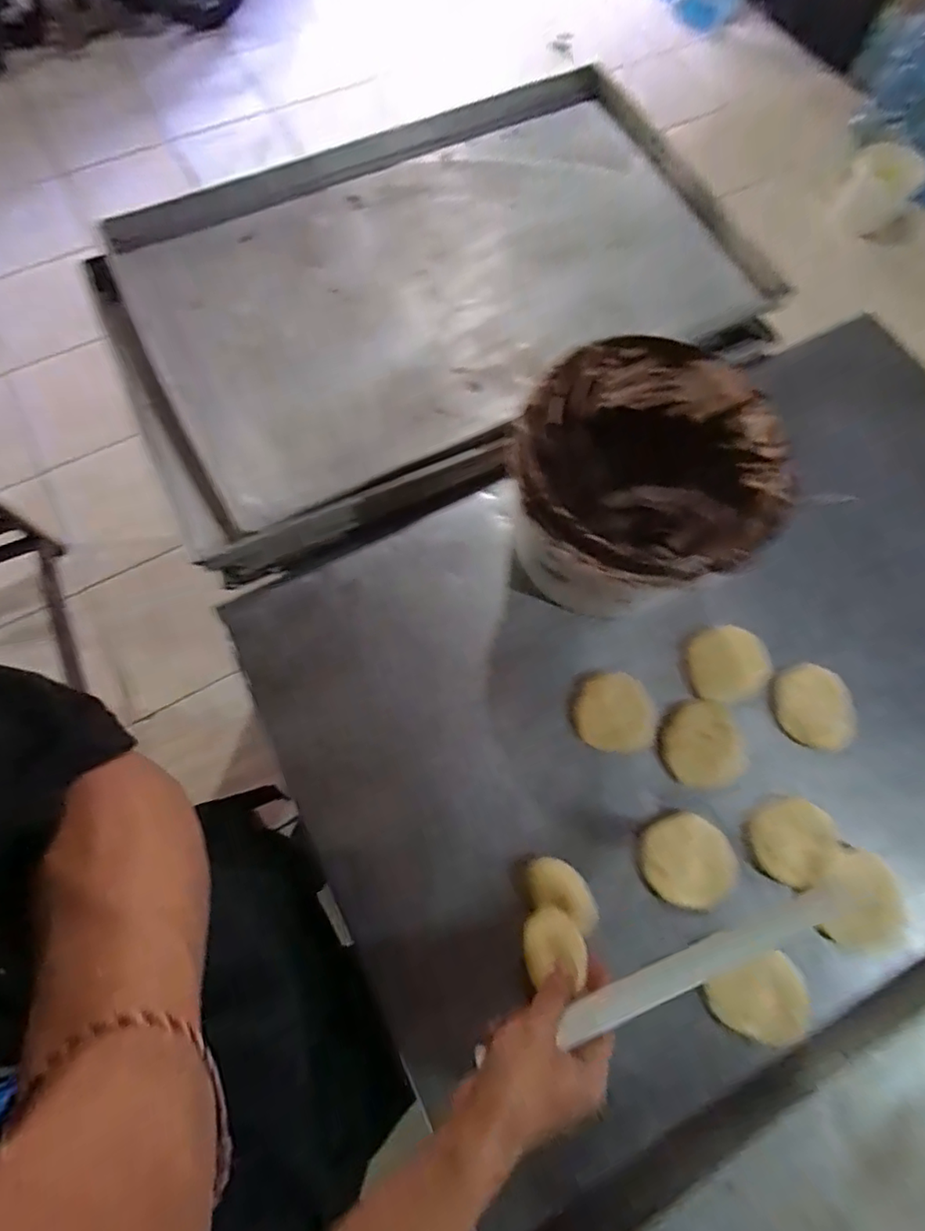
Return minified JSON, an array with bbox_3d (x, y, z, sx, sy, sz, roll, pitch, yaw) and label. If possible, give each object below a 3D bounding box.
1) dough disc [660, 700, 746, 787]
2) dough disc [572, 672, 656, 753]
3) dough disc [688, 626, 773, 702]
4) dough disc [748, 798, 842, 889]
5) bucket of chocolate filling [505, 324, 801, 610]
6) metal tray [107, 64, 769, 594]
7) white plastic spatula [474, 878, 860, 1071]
[{"bbox_3d":[0.229,0.123,0.529,0.076,0.004,0.075,1,70,-2],"label":"dough disc"},{"bbox_3d":[0.147,0.095,0.538,0.075,0.004,0.072,0,74,-2],"label":"dough disc"},{"bbox_3d":[0.265,0.047,0.551,0.079,0.007,0.070,-7,71,-5],"label":"dough disc"},{"bbox_3d":[0.303,0.204,0.504,0.077,0.012,0.067,-17,72,-9],"label":"dough disc"},{"bbox_3d":[0.155,-0.117,0.522,0.217,0.157,0.217,1,70,-2],"label":"bucket of chocolate filling"},{"bbox_3d":[-0.025,-0.395,0.689,0.766,0.074,0.480,-27,74,-12],"label":"metal tray"},{"bbox_3d":[0.174,0.245,0.396,0.223,0.008,0.023,-28,47,3],"label":"white plastic spatula"}]

